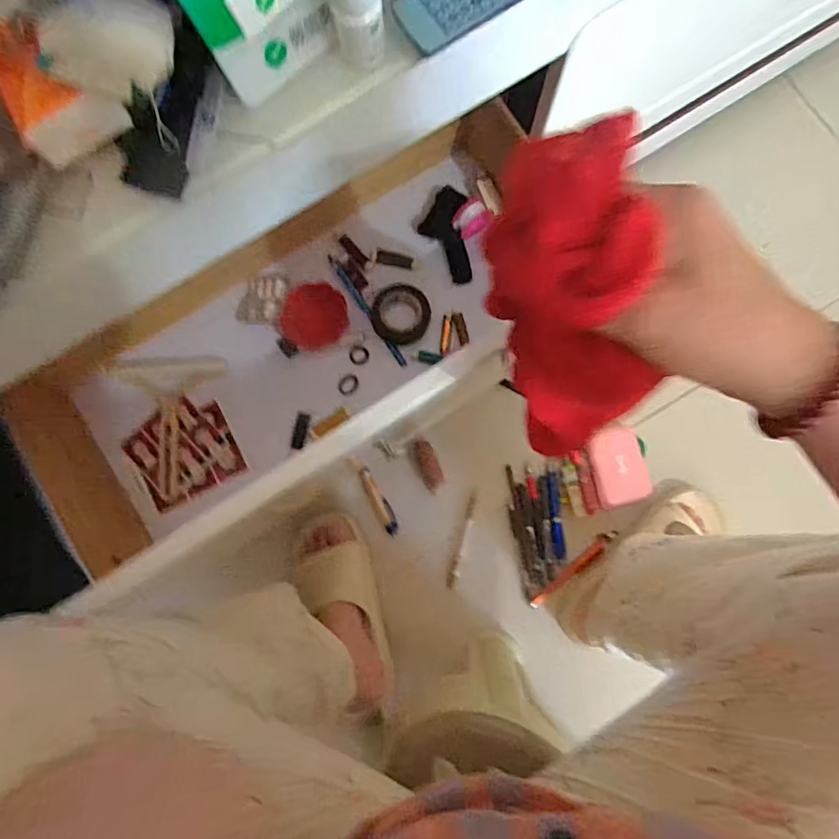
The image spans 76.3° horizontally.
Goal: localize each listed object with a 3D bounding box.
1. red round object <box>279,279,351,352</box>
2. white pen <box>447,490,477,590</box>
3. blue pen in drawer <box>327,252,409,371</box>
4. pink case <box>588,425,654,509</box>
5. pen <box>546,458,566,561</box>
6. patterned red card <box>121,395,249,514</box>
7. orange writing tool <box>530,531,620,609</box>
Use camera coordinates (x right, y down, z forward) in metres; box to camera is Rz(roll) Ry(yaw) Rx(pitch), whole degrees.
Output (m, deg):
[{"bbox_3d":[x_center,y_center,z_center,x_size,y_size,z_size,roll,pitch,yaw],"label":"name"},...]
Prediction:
[{"bbox_3d":[-0.111,-0.110,0.568,0.067,0.008,0.067,0,96,-1],"label":"red round object"},{"bbox_3d":[0.058,0.160,0.715,0.014,0.009,0.130,16,83,4],"label":"white pen"},{"bbox_3d":[-0.057,-0.119,0.580,0.010,0.012,0.145,-34,82,-3],"label":"blue pen in drawer"},{"bbox_3d":[0.265,0.062,0.708,0.073,0.017,0.101,-13,82,0],"label":"pink case"},{"bbox_3d":[0.182,0.120,0.715,0.015,0.008,0.125,-4,82,1],"label":"pen"},{"bbox_3d":[-0.248,0.034,0.563,0.101,0.007,0.095,-28,85,-8],"label":"patterned red card"},{"bbox_3d":[0.204,0.196,0.698,0.144,0.011,0.017,-43,83,-4],"label":"orange writing tool"}]

